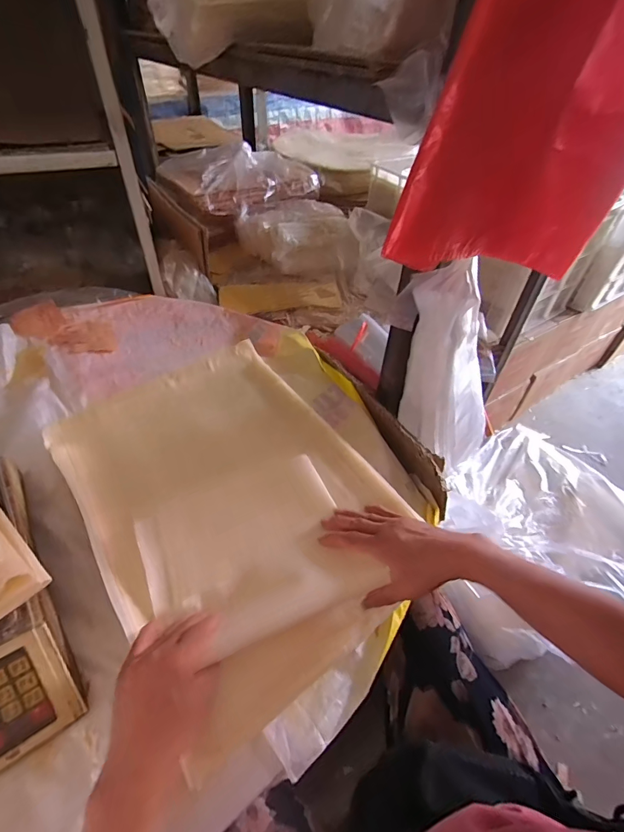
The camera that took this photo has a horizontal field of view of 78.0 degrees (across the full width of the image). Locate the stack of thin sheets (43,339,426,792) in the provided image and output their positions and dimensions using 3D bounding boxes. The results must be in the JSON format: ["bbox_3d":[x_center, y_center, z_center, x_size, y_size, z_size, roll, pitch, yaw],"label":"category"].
[{"bbox_3d":[-0.111,0.101,0.530,0.338,0.058,0.475,-29,56,-25],"label":"stack of thin sheets"}]

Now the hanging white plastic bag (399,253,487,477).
[{"bbox_3d":[0.220,-0.044,0.640,0.142,0.399,0.082,-13,45,13],"label":"hanging white plastic bag"}]

